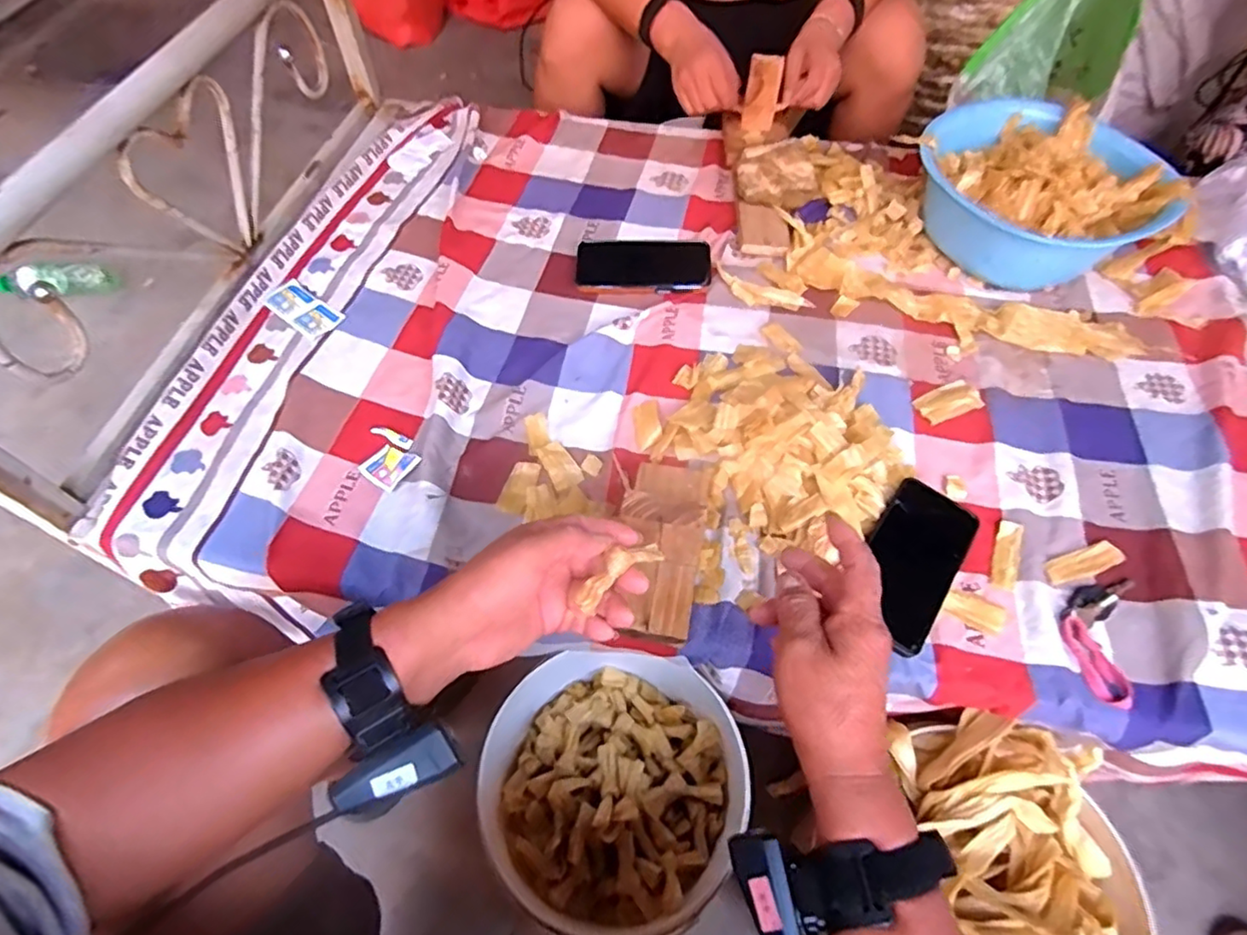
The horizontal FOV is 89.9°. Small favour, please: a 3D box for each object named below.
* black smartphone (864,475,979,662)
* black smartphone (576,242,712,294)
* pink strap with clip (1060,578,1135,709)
[{"bbox_3d":[0.260,0.082,0.562,0.076,0.013,0.163,32,64,19],"label":"black smartphone"},{"bbox_3d":[0.024,-0.247,0.764,0.161,0.015,0.085,2,58,2],"label":"black smartphone"},{"bbox_3d":[0.401,0.136,0.524,0.051,0.013,0.116,19,61,13],"label":"pink strap with clip"}]

